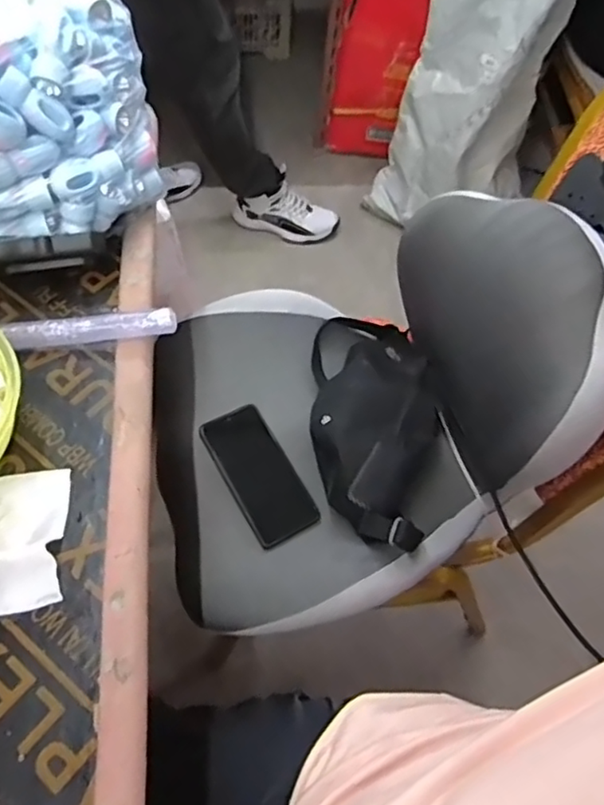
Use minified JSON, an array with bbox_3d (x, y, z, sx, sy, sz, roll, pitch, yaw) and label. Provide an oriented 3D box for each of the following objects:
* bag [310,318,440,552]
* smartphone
[{"bbox_3d":[0.092,0.012,0.755,0.155,0.080,0.334,4,59,-2],"label":"bag"},{"bbox_3d":[-0.050,0.083,0.716,0.077,0.005,0.163,-28,77,-16],"label":"smartphone"}]

